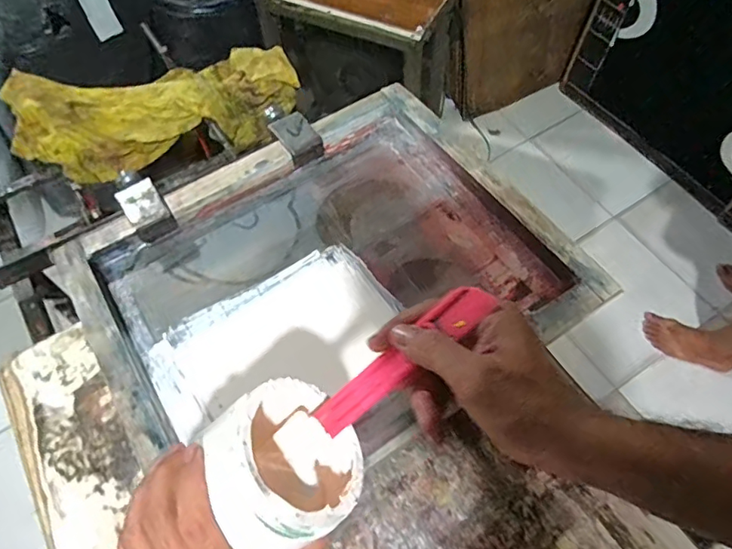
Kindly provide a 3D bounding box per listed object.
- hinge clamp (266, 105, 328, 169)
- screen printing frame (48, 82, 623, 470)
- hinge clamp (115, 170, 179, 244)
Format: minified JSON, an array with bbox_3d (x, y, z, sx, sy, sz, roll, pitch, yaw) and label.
[{"bbox_3d":[-0.121,-0.224,0.803,0.056,0.047,0.133,-33,64,-15],"label":"hinge clamp"},{"bbox_3d":[-0.053,-0.005,0.679,0.561,0.048,0.472,-30,63,-14],"label":"screen printing frame"},{"bbox_3d":[-0.314,-0.103,0.730,0.055,0.045,0.111,-31,64,-14],"label":"hinge clamp"}]

